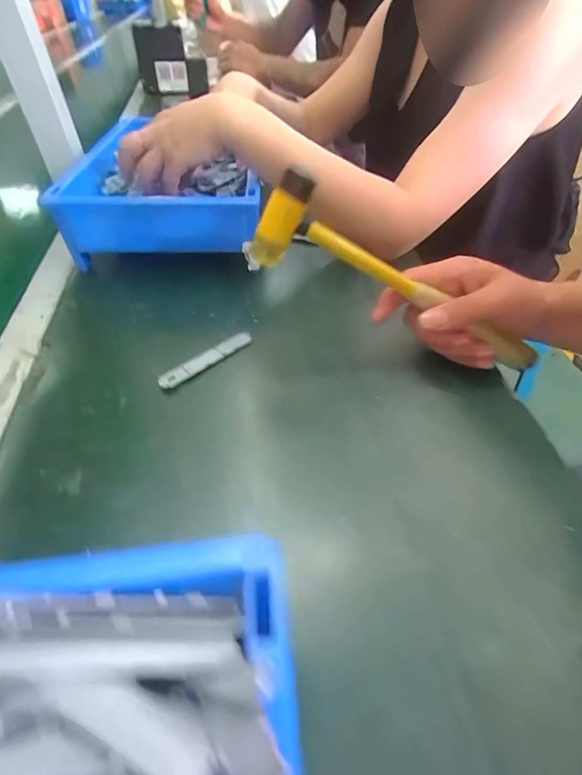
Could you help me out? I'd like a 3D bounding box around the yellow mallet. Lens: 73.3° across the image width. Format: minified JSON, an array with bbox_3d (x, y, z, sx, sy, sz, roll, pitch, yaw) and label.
[{"bbox_3d":[0.097,-0.073,0.303,0.261,0.058,0.026,21,45,-17],"label":"yellow mallet"}]

